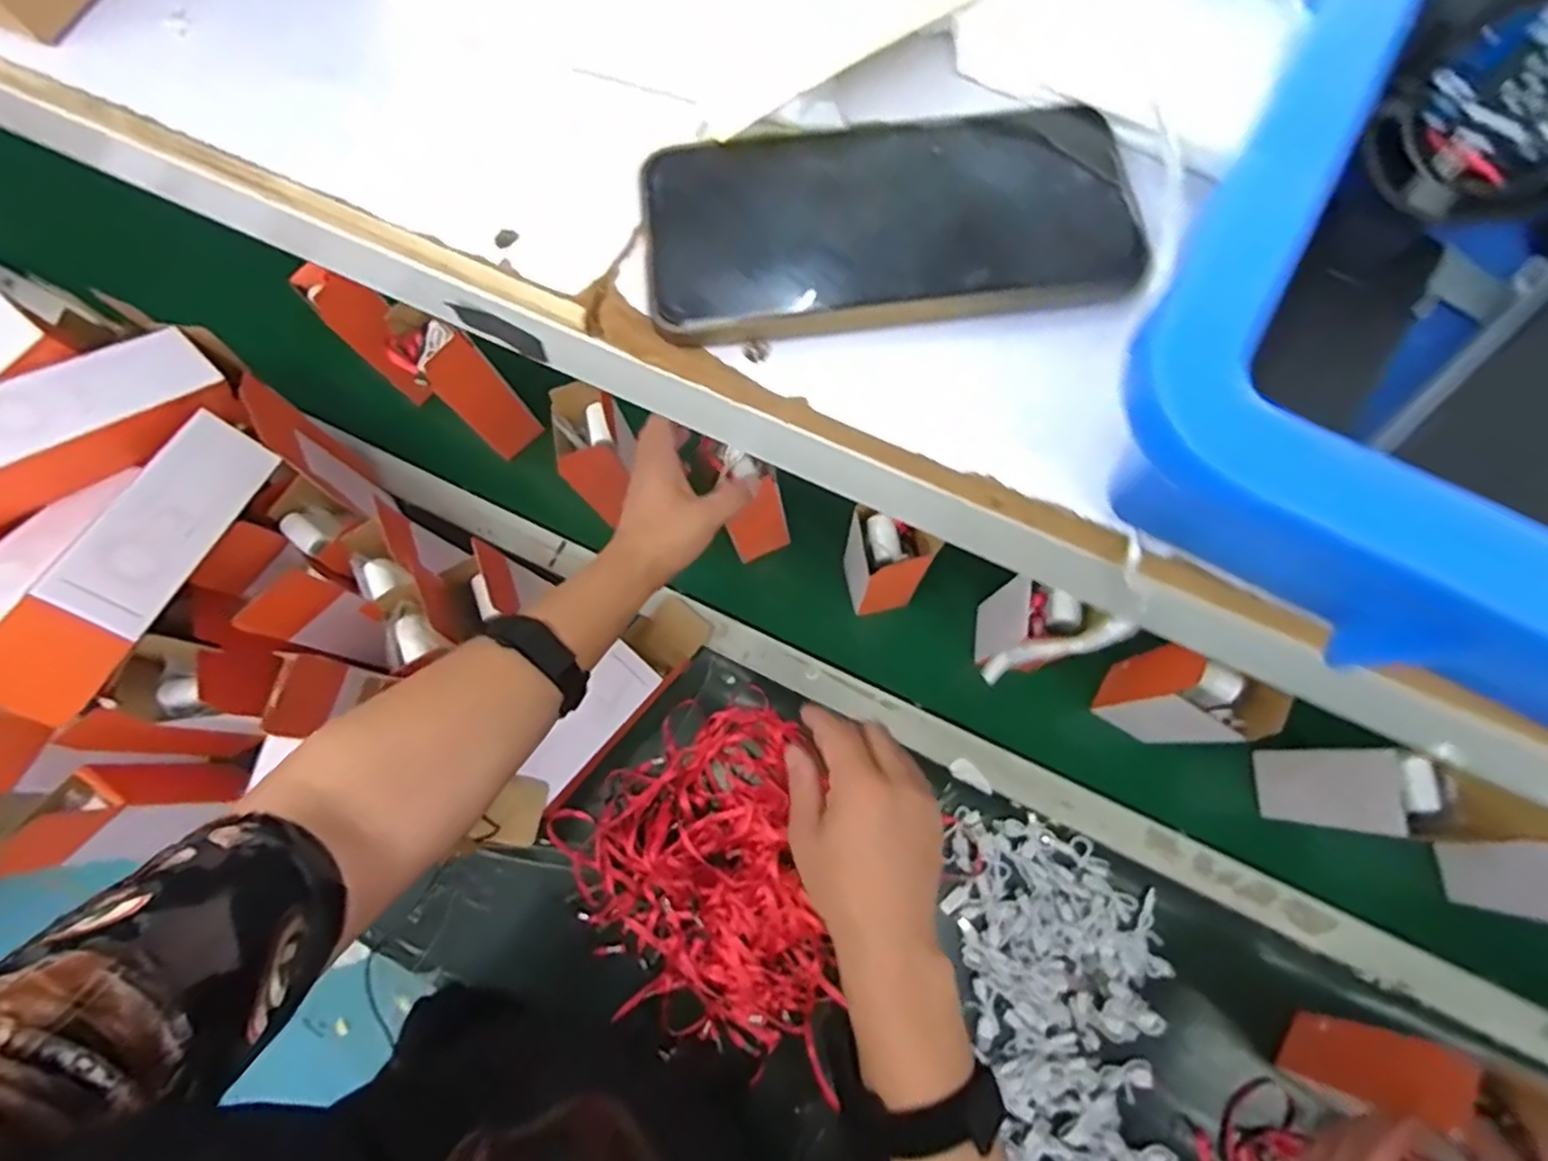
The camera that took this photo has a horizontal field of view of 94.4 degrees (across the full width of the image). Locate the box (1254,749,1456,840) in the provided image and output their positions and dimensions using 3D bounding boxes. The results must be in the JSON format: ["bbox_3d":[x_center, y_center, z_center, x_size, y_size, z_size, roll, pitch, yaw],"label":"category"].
[{"bbox_3d":[0.491,0.182,0.623,0.055,0.162,0.064,5,76,3],"label":"box"}]

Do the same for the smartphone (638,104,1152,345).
[{"bbox_3d":[0.037,-0.119,0.239,0.158,0.013,0.076,-6,76,0],"label":"smartphone"}]

